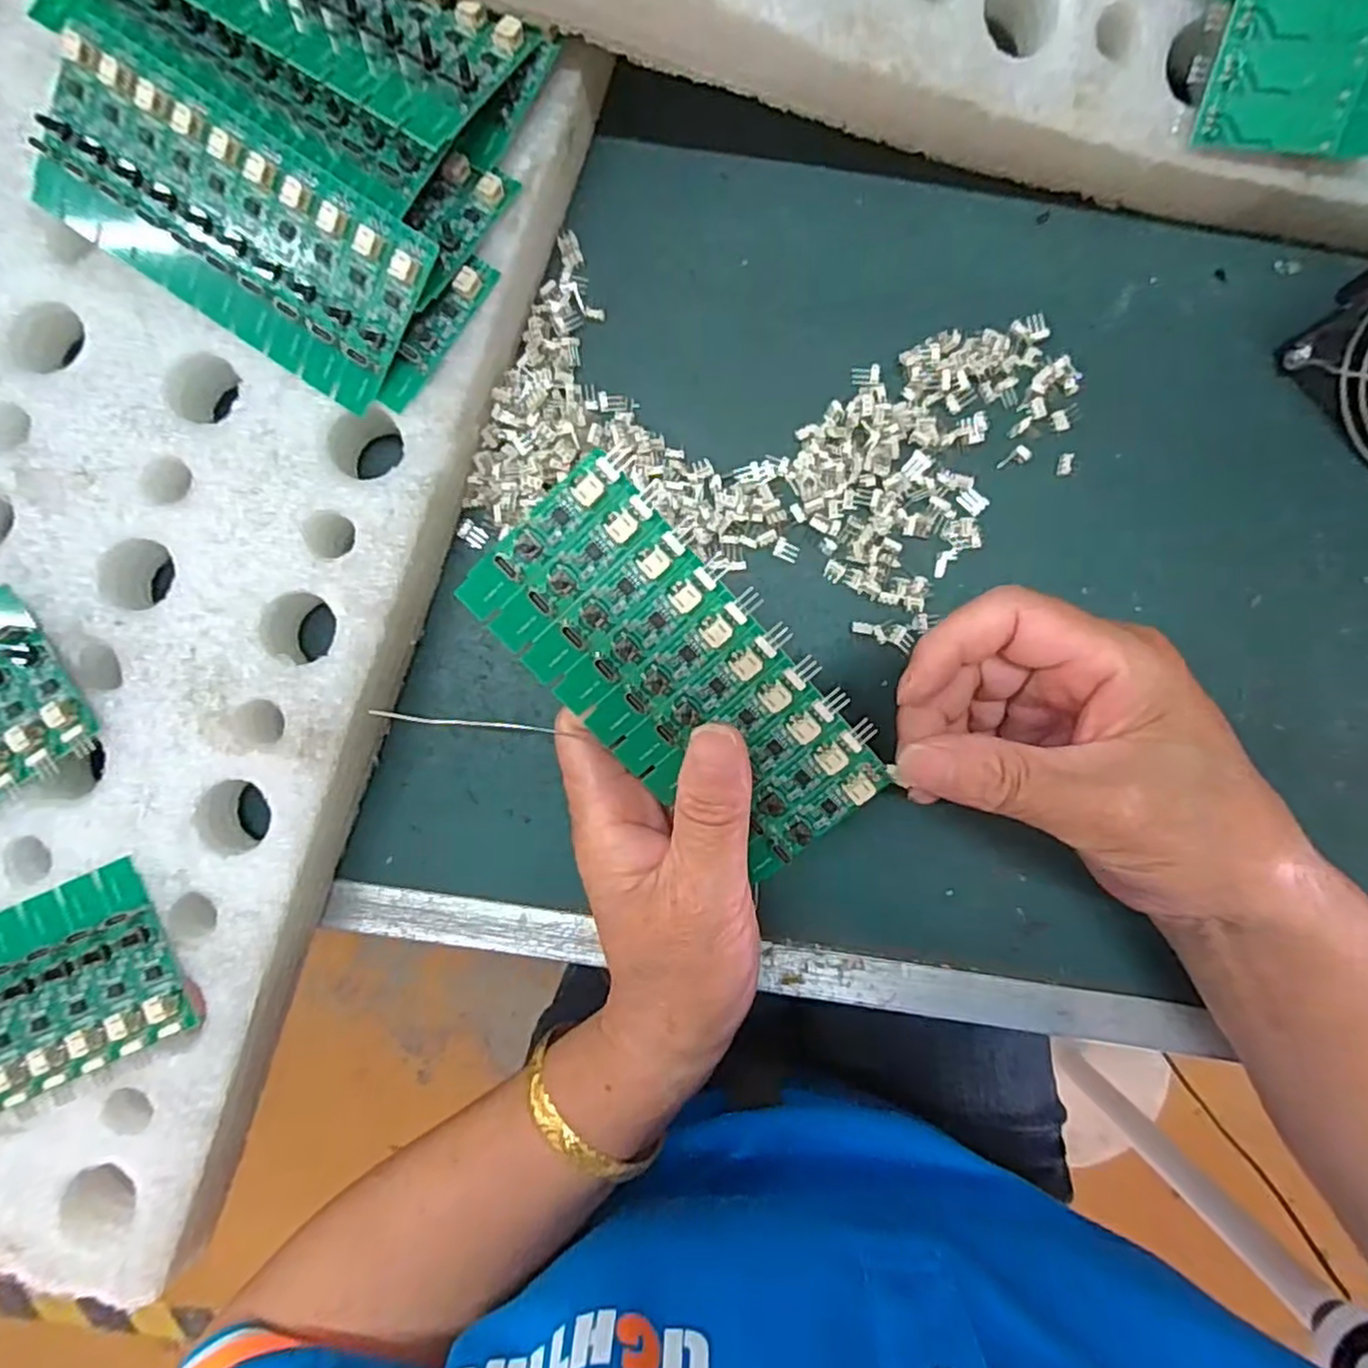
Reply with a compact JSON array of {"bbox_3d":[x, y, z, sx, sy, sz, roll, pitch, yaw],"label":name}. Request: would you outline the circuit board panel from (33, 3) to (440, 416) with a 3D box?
[{"bbox_3d":[-0.155,-0.157,0.238,0.138,0.008,0.063,33,107,-2],"label":"circuit board panel"}]

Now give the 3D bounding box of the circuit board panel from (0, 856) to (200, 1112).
[{"bbox_3d":[-0.241,0.115,0.238,0.133,0.007,0.061,-23,90,-2],"label":"circuit board panel"}]

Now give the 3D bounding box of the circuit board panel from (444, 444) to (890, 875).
[{"bbox_3d":[0.000,0.001,0.220,0.060,0.006,0.136,-41,102,12],"label":"circuit board panel"}]

